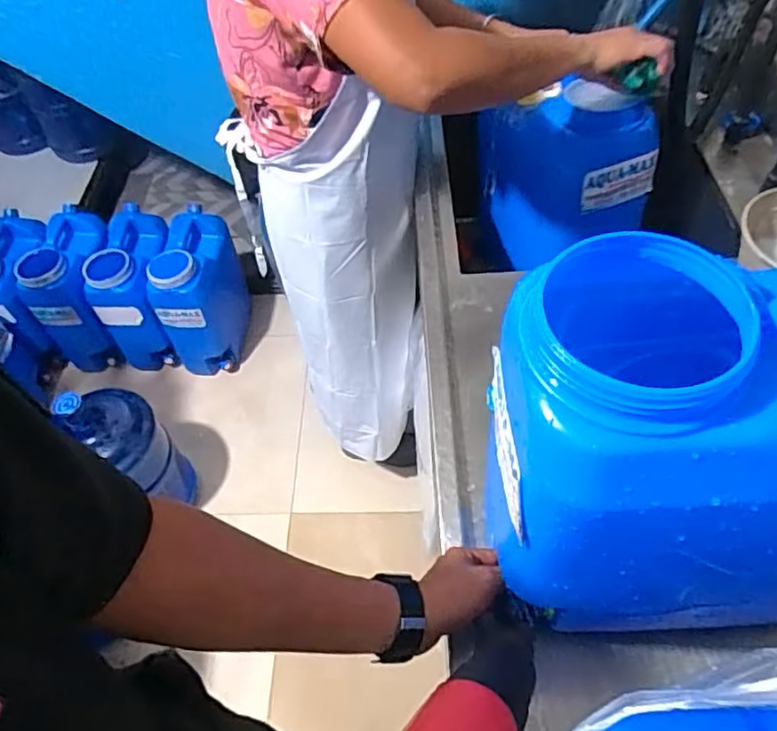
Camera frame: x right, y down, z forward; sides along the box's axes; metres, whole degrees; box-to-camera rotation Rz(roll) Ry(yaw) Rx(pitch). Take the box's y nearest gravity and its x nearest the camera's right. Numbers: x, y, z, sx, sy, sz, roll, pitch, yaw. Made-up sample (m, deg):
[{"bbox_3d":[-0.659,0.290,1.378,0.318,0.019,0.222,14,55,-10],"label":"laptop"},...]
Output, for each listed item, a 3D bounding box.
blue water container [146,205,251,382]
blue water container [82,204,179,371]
[{"bbox_3d":[-0.515,-0.196,1.766,0.168,0.420,0.307,4,56,7],"label":"blue water container"},{"bbox_3d":[-0.686,-0.217,1.754,0.172,0.371,0.303,-1,55,3],"label":"blue water container"}]

